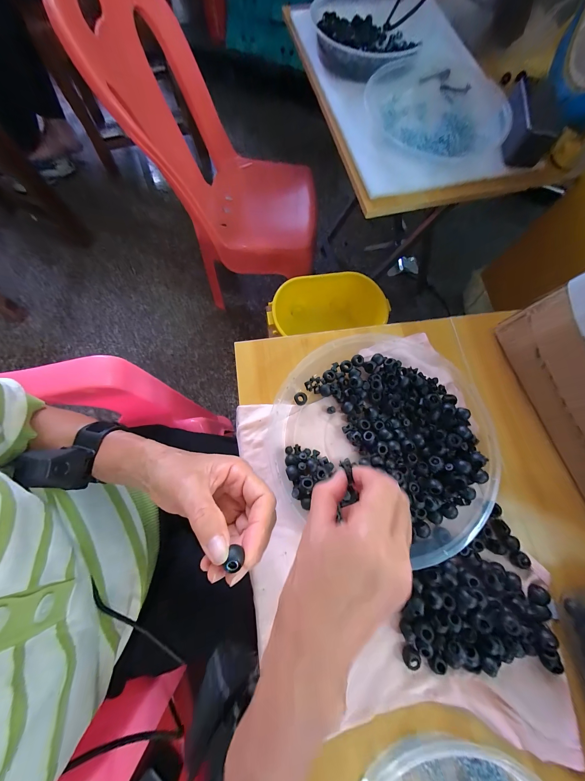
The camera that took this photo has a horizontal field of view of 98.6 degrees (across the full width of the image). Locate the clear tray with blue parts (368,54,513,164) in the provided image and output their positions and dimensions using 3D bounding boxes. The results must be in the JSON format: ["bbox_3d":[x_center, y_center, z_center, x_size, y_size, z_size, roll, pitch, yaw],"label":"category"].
[{"bbox_3d":[0.254,-0.511,0.452,0.241,0.043,0.237,0,75,-1],"label":"clear tray with blue parts"}]

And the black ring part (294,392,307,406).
[{"bbox_3d":[0.010,0.010,0.302,0.014,0.012,0.014,0,75,-1],"label":"black ring part"}]

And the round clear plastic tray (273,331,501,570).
[{"bbox_3d":[0.102,0.040,0.281,0.234,0.032,0.229,0,75,-1],"label":"round clear plastic tray"}]

